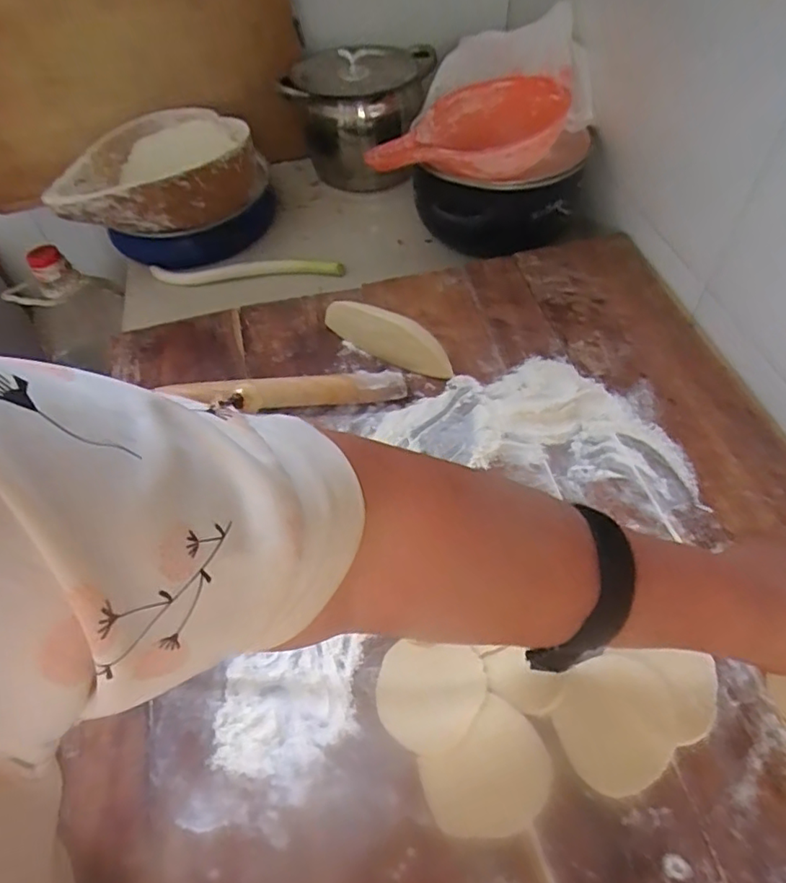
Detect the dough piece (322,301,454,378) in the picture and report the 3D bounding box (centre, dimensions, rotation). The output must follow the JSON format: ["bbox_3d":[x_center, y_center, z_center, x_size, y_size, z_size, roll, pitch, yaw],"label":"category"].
[{"bbox_3d":[-0.009,-0.103,0.552,0.144,0.054,0.017,29,62,23],"label":"dough piece"}]

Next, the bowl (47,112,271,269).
[{"bbox_3d":[-0.283,-0.331,0.752,0.218,0.129,0.239,-1,54,3],"label":"bowl"}]

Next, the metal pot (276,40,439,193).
[{"bbox_3d":[-0.043,-0.470,0.849,0.199,0.161,0.161,0,54,4],"label":"metal pot"}]

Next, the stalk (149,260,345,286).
[{"bbox_3d":[-0.188,-0.215,0.739,0.246,0.027,0.033,-3,54,2],"label":"stalk"}]

